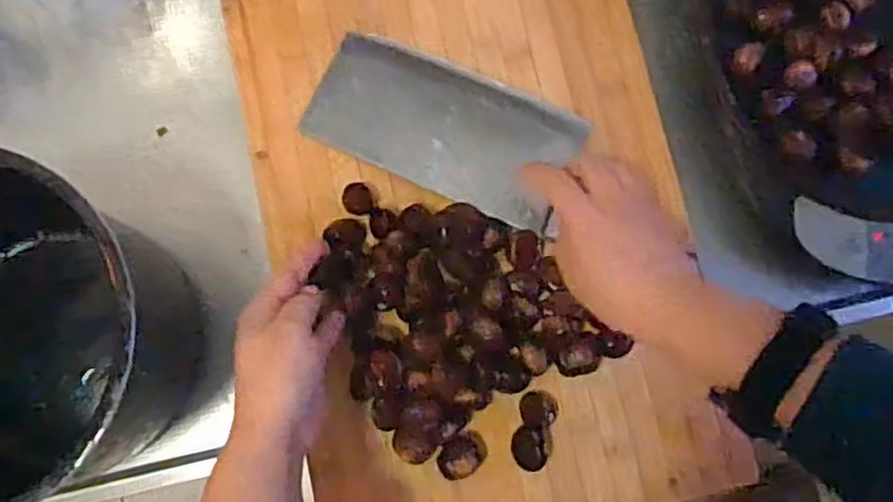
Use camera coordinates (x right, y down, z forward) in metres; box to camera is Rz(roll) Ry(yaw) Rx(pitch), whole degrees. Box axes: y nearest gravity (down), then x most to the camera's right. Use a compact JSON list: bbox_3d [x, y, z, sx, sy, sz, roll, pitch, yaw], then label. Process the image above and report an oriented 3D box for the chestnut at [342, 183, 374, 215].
[{"bbox_3d":[-0.066,-0.039,0.559,0.022,0.010,0.024,0,81,-1],"label":"chestnut"}]

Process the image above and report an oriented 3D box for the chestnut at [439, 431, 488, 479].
[{"bbox_3d":[0.011,0.144,0.530,0.036,0.020,0.027,-35,83,-6],"label":"chestnut"}]

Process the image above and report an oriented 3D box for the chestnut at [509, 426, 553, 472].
[{"bbox_3d":[0.062,0.140,0.532,0.031,0.019,0.031,0,81,-1],"label":"chestnut"}]

